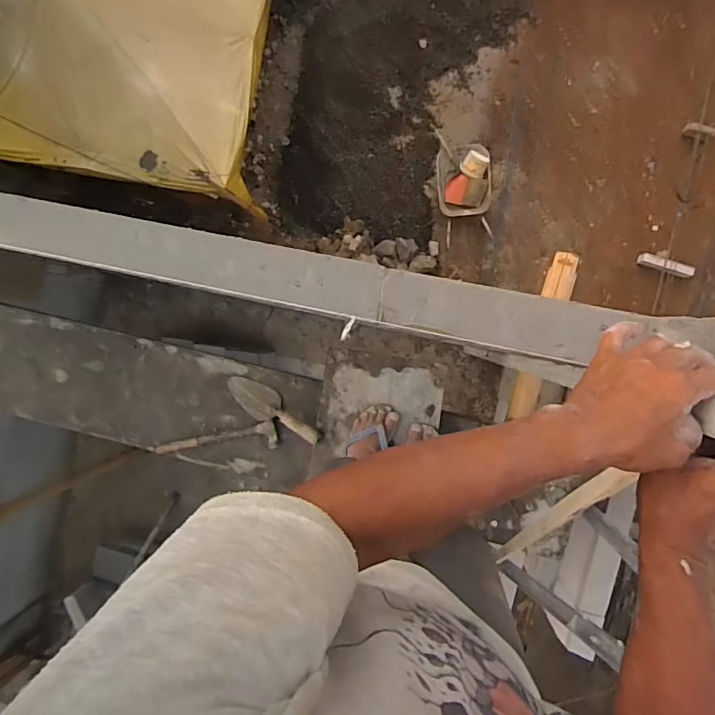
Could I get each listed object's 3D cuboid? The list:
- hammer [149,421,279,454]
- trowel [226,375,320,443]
[{"bbox_3d":[-0.386,0.241,1.383,0.360,0.034,0.073,-13,91,6],"label":"hammer"},{"bbox_3d":[-0.220,0.139,1.337,0.297,0.064,0.087,29,96,18],"label":"trowel"}]

